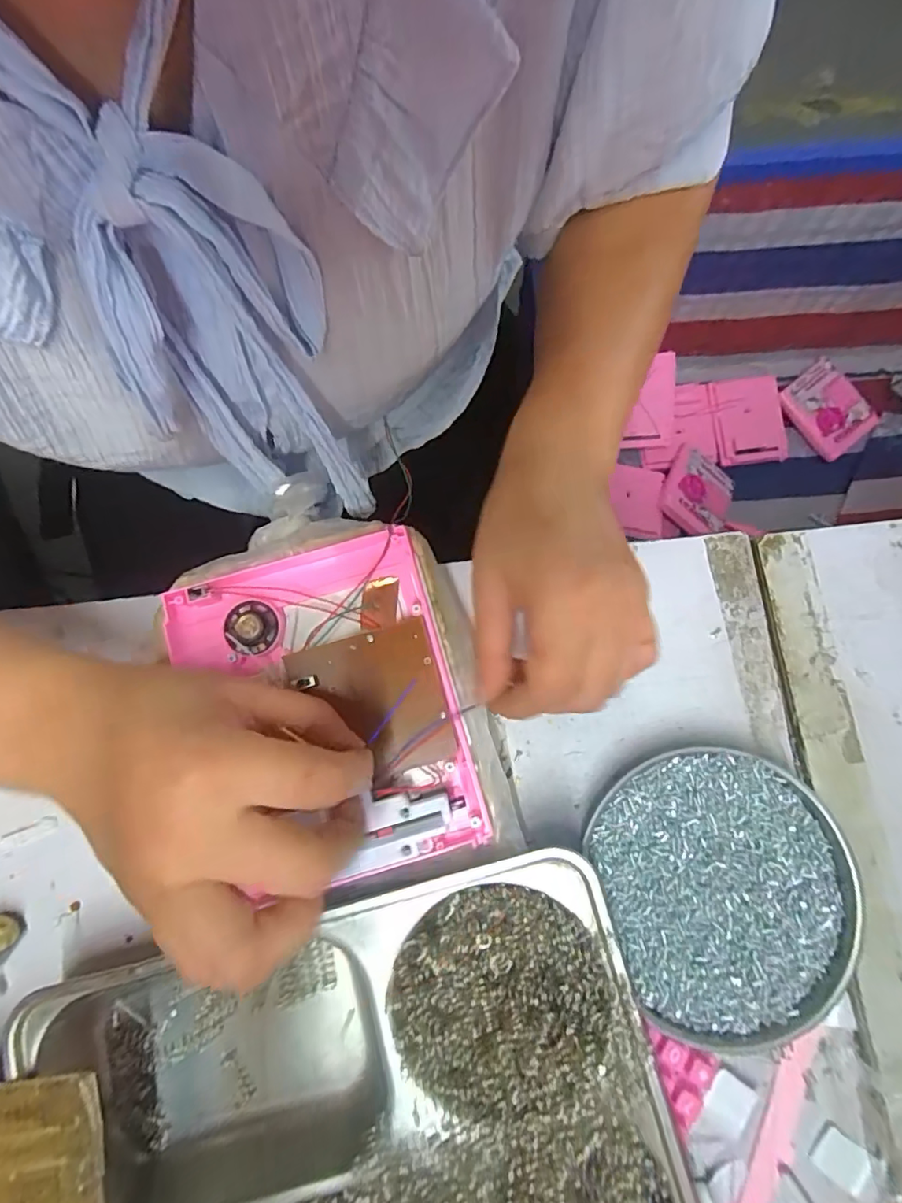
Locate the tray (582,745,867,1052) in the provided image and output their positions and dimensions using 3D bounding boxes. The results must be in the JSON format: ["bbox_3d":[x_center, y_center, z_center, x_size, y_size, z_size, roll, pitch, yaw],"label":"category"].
[{"bbox_3d":[0.139,0.145,0.276,0.121,0.022,0.136,-17,79,-3],"label":"tray"}]

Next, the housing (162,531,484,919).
[{"bbox_3d":[-0.065,0.051,0.278,0.128,0.028,0.165,-17,77,-4],"label":"housing"}]

